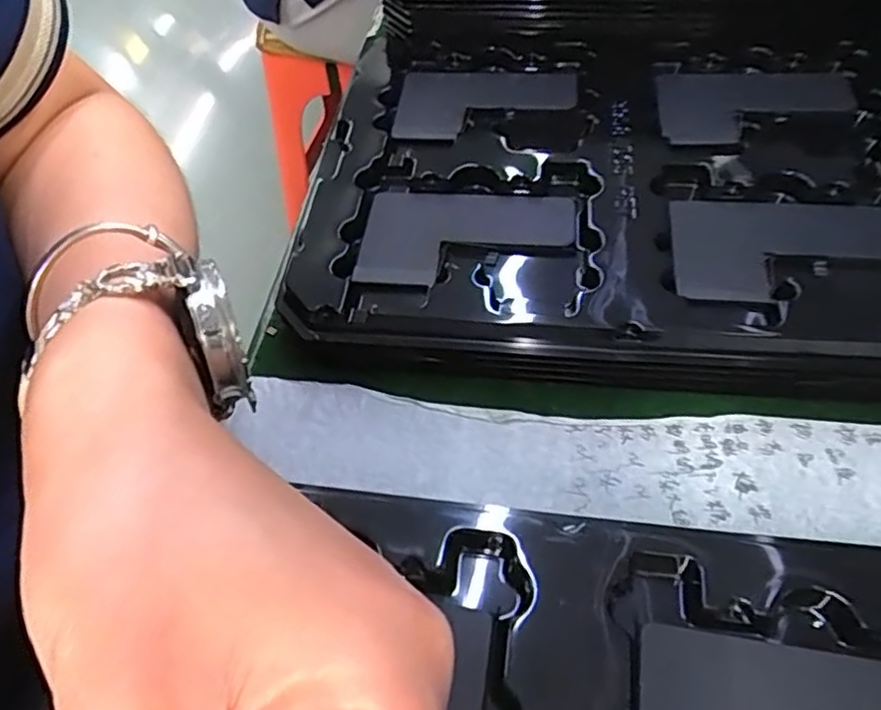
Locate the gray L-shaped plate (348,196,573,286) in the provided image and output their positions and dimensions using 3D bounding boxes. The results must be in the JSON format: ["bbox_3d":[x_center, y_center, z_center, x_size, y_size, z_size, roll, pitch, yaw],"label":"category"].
[{"bbox_3d":[0.011,-0.052,0.304,0.095,0.007,0.057,2,55,7],"label":"gray L-shaped plate"}]

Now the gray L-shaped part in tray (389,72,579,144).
[{"bbox_3d":[0.024,-0.136,0.362,0.095,0.008,0.061,1,55,6],"label":"gray L-shaped part in tray"}]

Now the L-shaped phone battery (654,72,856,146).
[{"bbox_3d":[0.160,-0.127,0.342,0.096,0.008,0.062,4,56,8],"label":"L-shaped phone battery"}]

